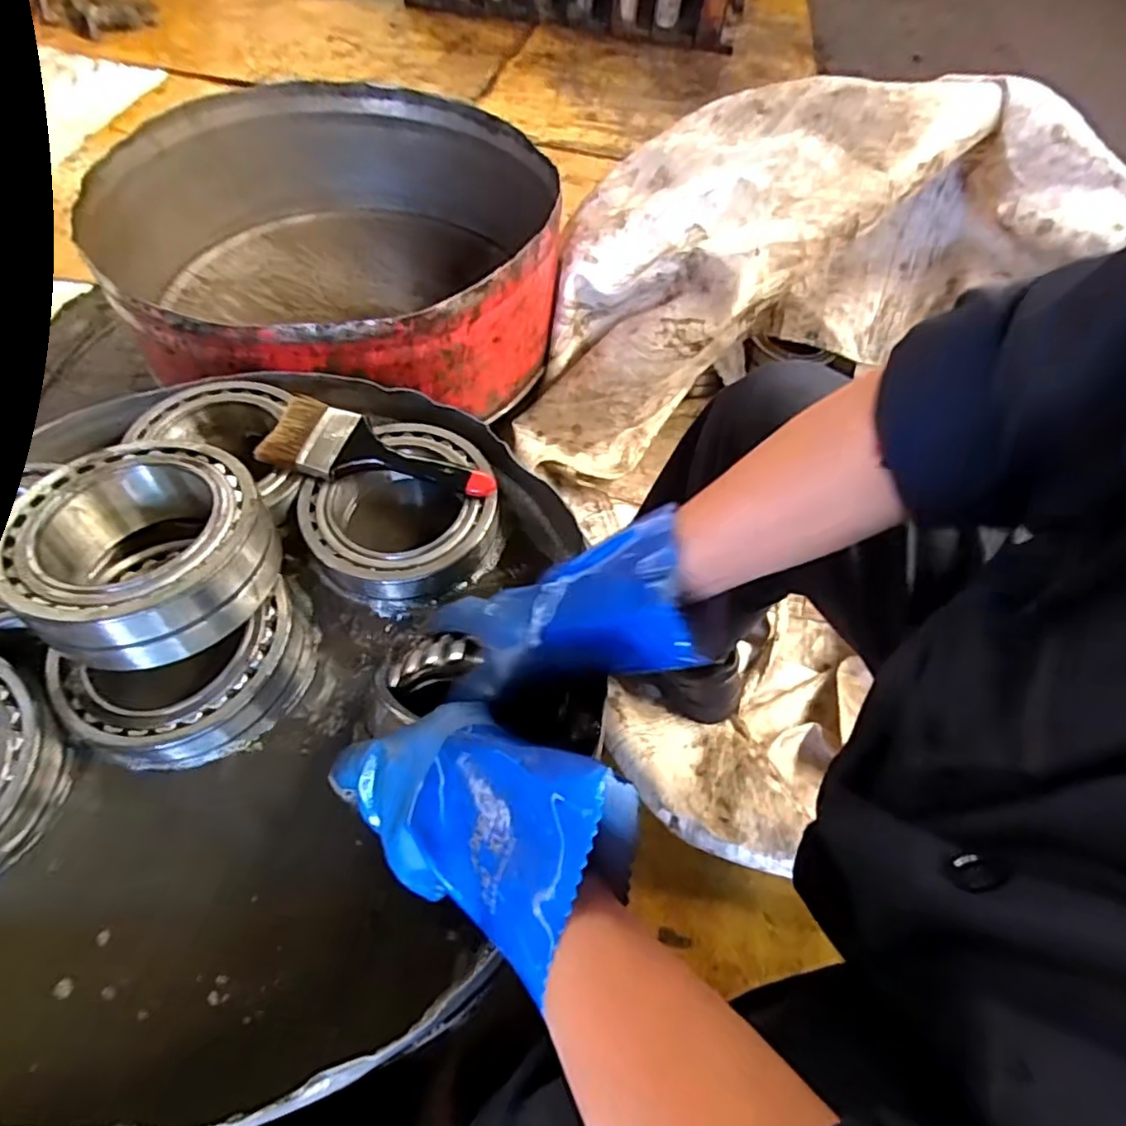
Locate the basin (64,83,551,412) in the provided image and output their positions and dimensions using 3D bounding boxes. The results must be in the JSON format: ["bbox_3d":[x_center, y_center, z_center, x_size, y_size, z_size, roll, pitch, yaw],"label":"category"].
[{"bbox_3d":[-0.292,-0.413,0.871,0.557,0.206,0.582,2,56,-3],"label":"basin"}]

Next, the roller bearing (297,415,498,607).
[{"bbox_3d":[-0.138,-0.043,0.555,0.157,0.054,0.159,2,56,-3],"label":"roller bearing"}]

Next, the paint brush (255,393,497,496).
[{"bbox_3d":[-0.156,-0.098,0.549,0.198,0.022,0.070,12,56,3],"label":"paint brush"}]

